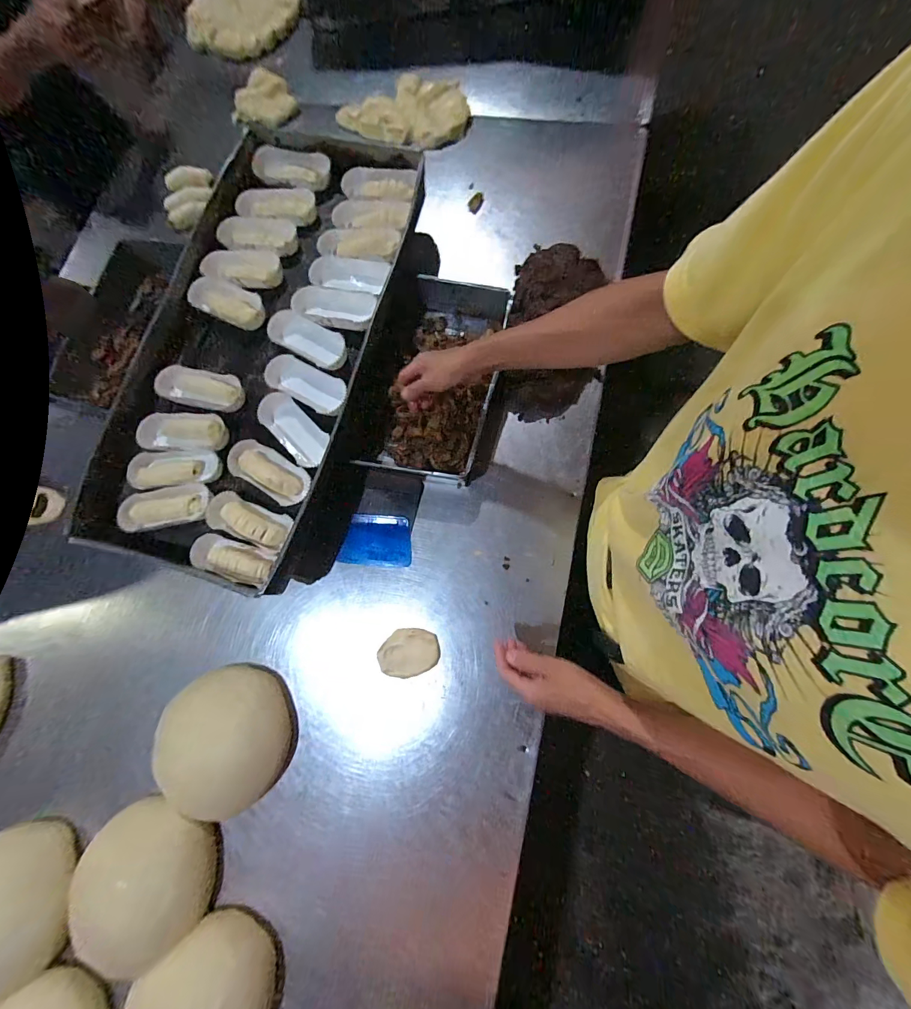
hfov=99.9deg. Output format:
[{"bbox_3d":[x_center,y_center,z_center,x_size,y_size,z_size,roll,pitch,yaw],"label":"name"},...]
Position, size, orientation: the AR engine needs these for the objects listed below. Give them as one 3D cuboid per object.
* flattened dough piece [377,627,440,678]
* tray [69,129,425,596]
[{"bbox_3d":[-0.076,0.240,0.623,0.097,0.006,0.072,-7,76,5],"label":"flattened dough piece"},{"bbox_3d":[-0.347,-0.299,0.676,0.412,0.047,0.832,14,79,10],"label":"tray"}]

